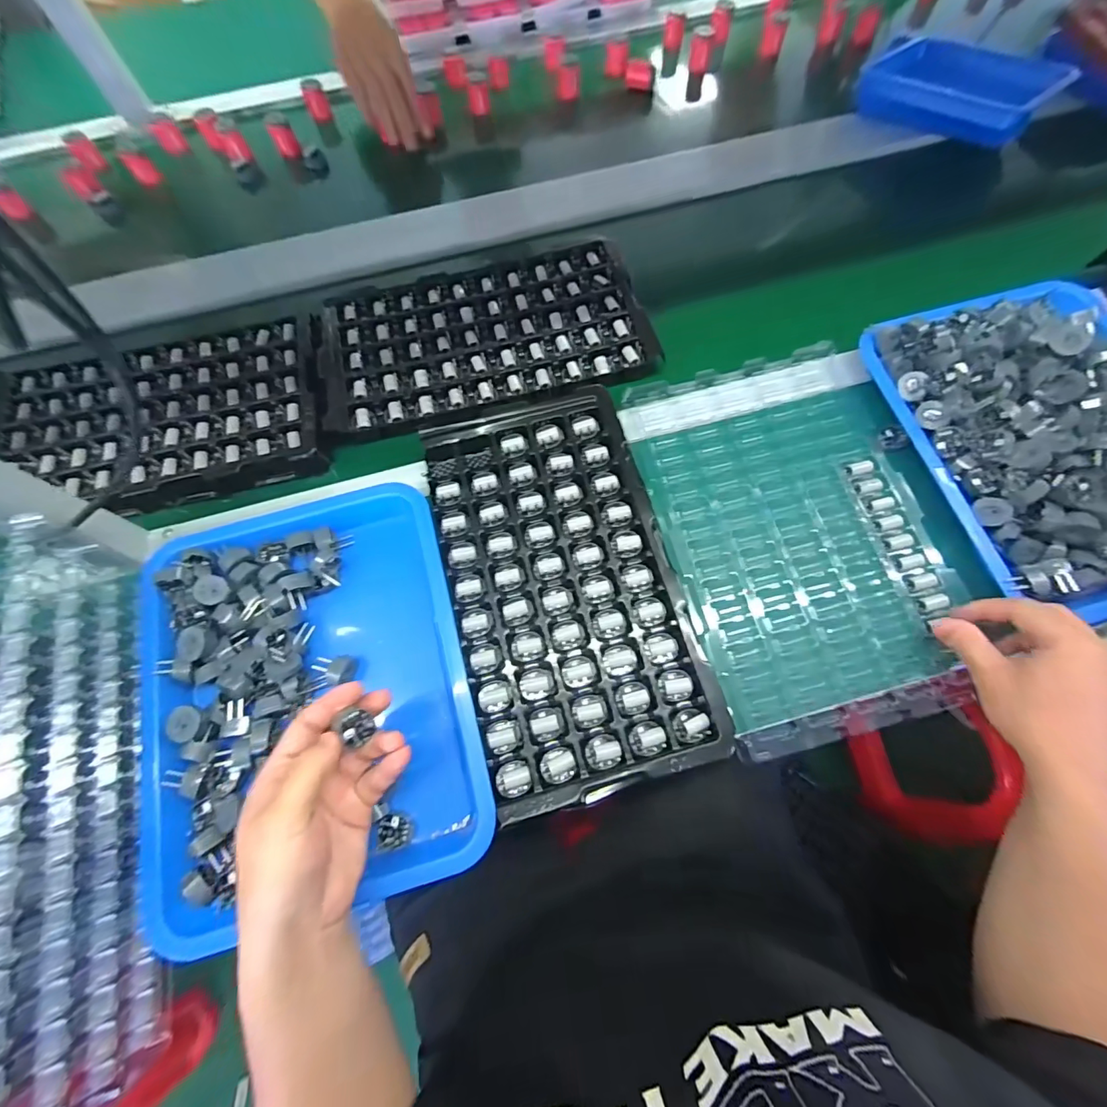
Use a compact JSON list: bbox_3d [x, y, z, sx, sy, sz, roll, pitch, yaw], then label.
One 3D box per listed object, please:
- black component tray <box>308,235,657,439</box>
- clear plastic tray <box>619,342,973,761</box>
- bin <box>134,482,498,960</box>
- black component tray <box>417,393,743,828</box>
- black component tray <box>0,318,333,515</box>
[{"bbox_3d":[-0.079,-0.241,0.538,0.352,0.024,0.215,-16,70,-5],"label":"black component tray"},{"bbox_3d":[0.222,-0.026,0.456,0.230,0.024,0.355,-13,70,-4],"label":"clear plastic tray"},{"bbox_3d":[-0.208,0.116,0.418,0.265,0.055,0.336,-16,70,-4],"label":"bin"},{"bbox_3d":[0.006,0.019,0.428,0.194,0.022,0.357,-15,70,-4],"label":"black component tray"},{"bbox_3d":[-0.425,-0.146,0.525,0.343,0.028,0.202,-13,70,-3],"label":"black component tray"}]

